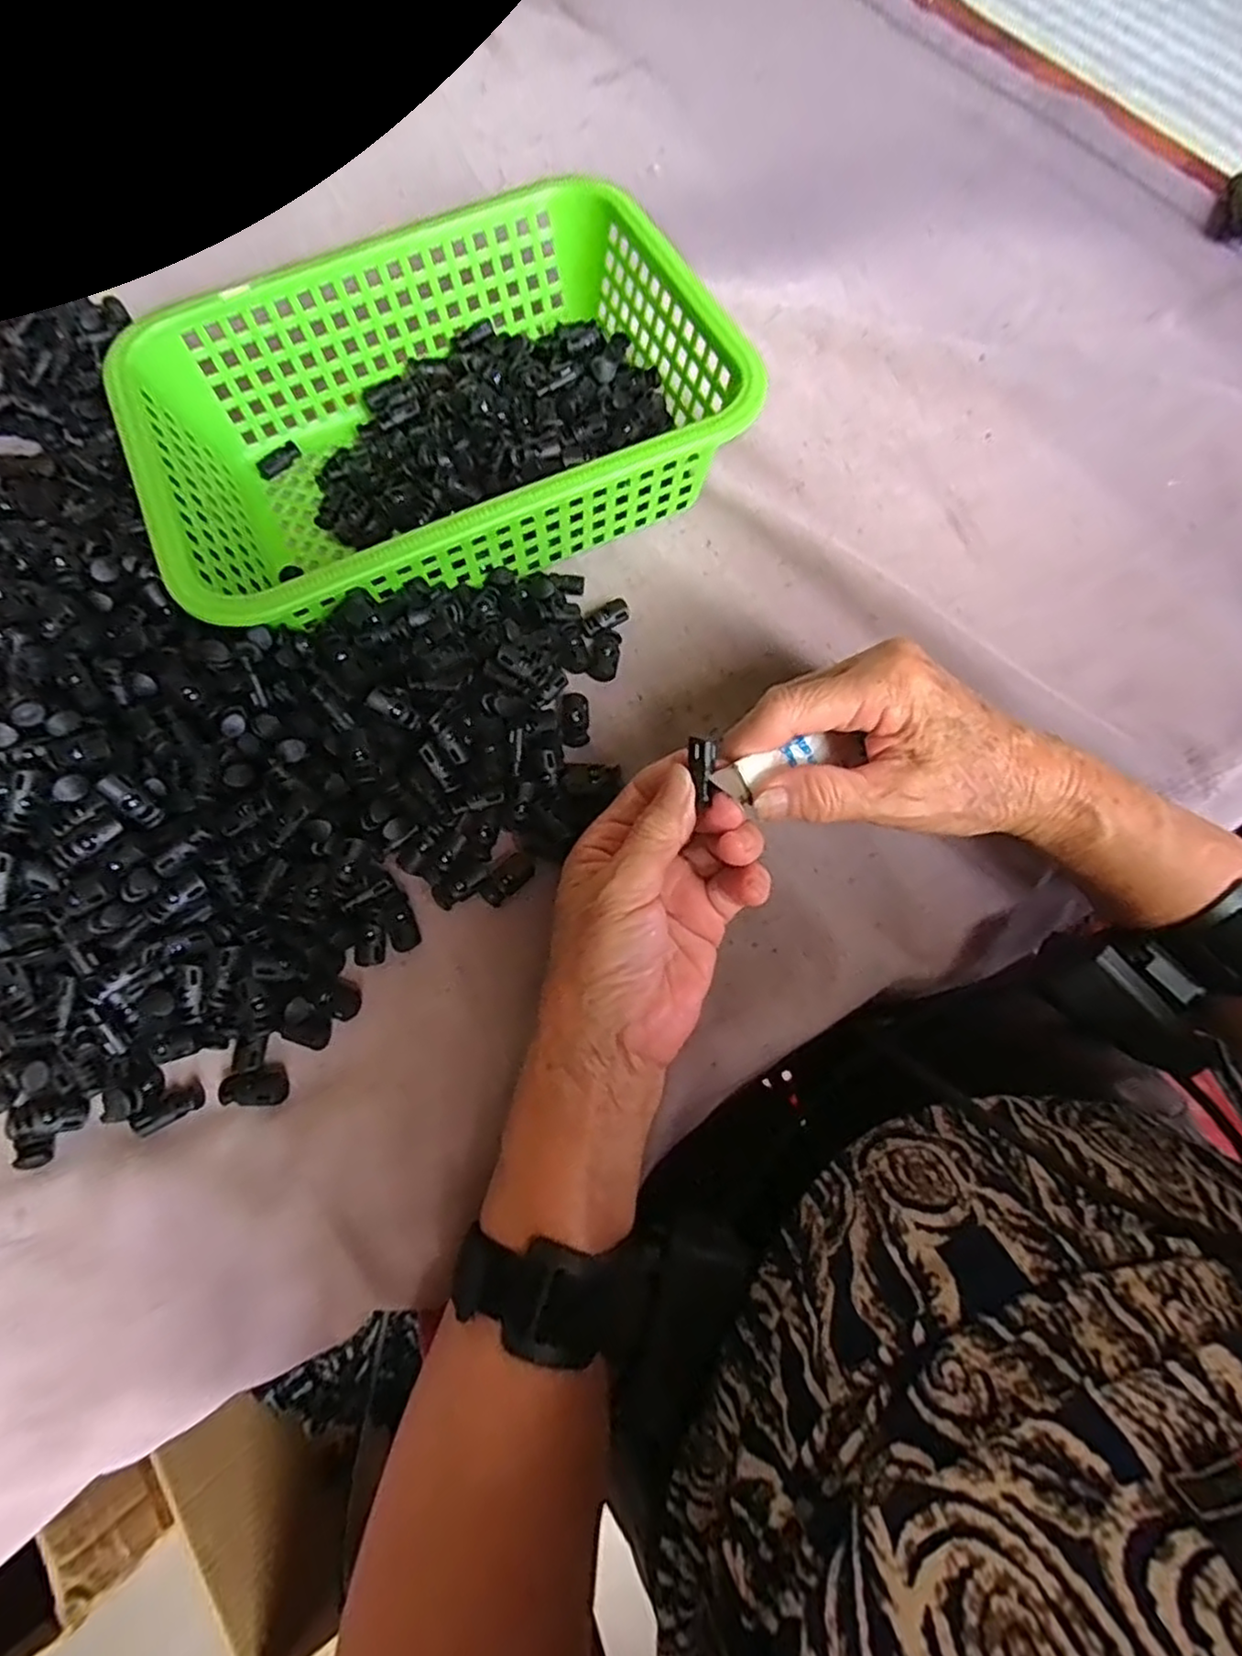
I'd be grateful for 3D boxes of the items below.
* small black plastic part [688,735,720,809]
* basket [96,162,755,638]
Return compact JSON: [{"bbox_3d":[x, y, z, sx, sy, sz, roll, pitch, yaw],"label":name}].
[{"bbox_3d":[0.033,-0.023,0.274,0.010,0.004,0.025,-10,87,-4],"label":"small black plastic part"},{"bbox_3d":[-0.100,-0.220,0.385,0.283,0.085,0.197,-24,71,-9],"label":"basket"}]

